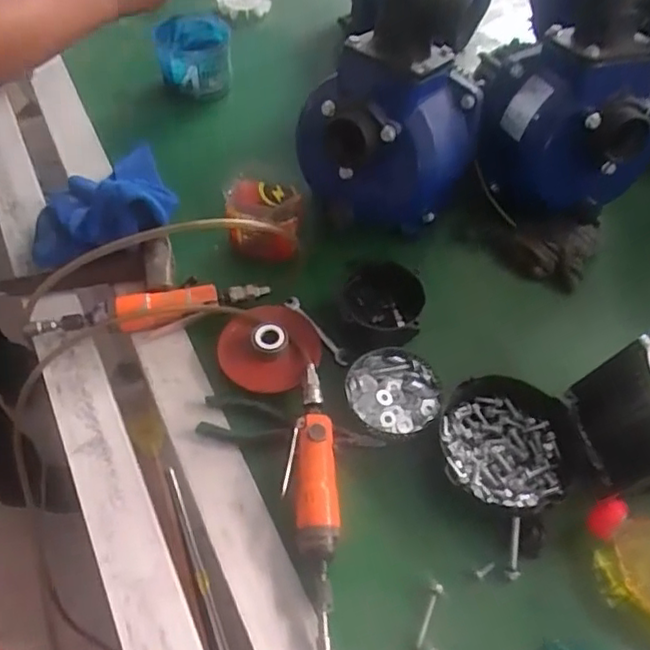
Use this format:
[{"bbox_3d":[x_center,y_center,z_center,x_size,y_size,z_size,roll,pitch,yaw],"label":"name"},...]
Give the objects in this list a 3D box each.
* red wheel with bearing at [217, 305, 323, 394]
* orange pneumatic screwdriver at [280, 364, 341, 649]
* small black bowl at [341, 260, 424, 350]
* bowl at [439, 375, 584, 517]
[{"bbox_3d":[-0.059,0.022,0.692,0.105,0.036,0.105,1,55,-2],"label":"red wheel with bearing"},{"bbox_3d":[-0.012,0.165,0.596,0.050,0.034,0.261,-3,55,-4],"label":"orange pneumatic screwdriver"},{"bbox_3d":[0.063,-0.022,0.710,0.087,0.059,0.083,1,55,-2],"label":"small black bowl"},{"bbox_3d":[0.186,0.122,0.623,0.134,0.045,0.133,1,55,-2],"label":"bowl"}]

